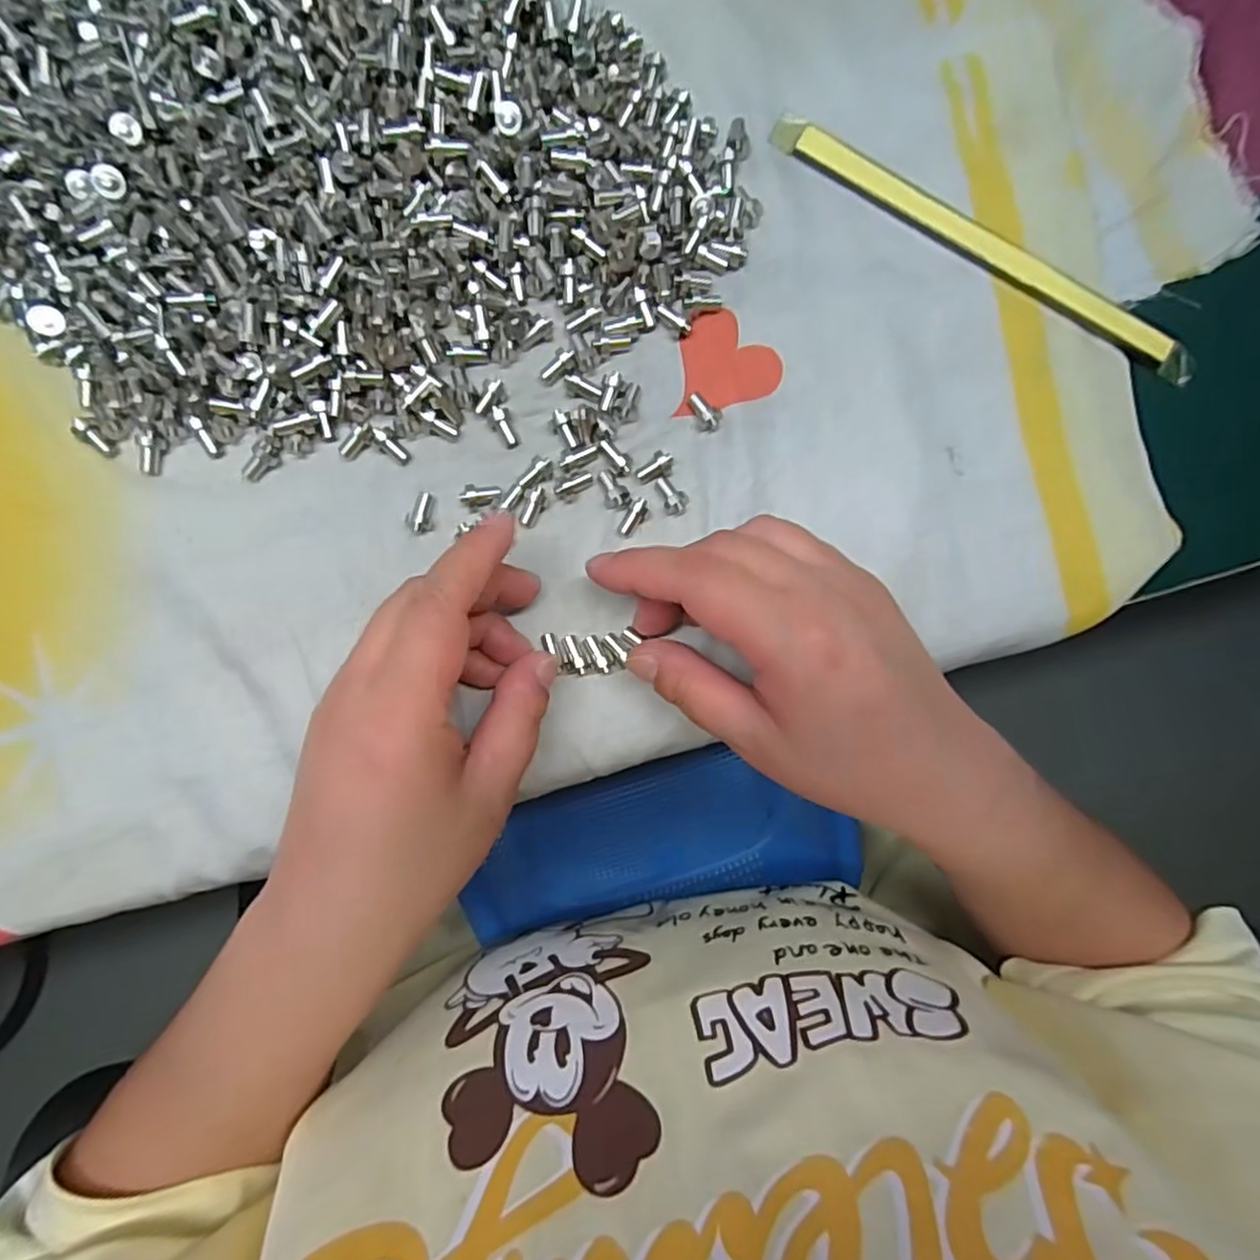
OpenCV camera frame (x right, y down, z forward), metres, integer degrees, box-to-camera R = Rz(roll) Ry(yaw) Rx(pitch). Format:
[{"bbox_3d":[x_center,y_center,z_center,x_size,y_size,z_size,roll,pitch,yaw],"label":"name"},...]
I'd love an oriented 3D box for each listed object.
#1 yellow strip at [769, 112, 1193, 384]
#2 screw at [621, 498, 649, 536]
[{"bbox_3d":[0.147,-0.157,0.273,0.197,0.006,0.016,30,88,-4],"label":"yellow strip"},{"bbox_3d":[0.002,-0.044,0.263,0.006,0.006,0.015,31,101,-4],"label":"screw"}]

